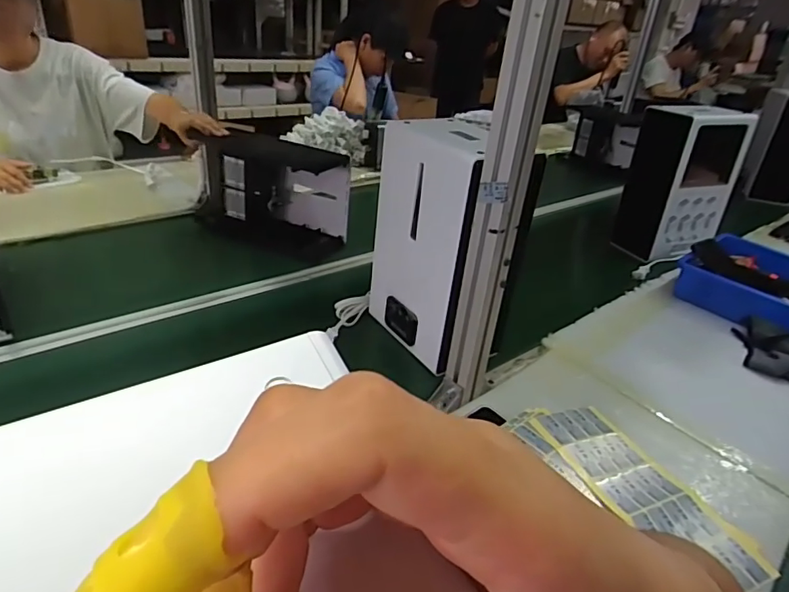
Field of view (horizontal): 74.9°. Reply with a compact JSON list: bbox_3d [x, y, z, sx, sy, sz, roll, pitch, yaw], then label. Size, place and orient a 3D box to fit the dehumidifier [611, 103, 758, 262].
[{"bbox_3d":[0.695,-0.276,1.250,0.208,0.338,0.151,-5,31,-20],"label":"dehumidifier"}]

